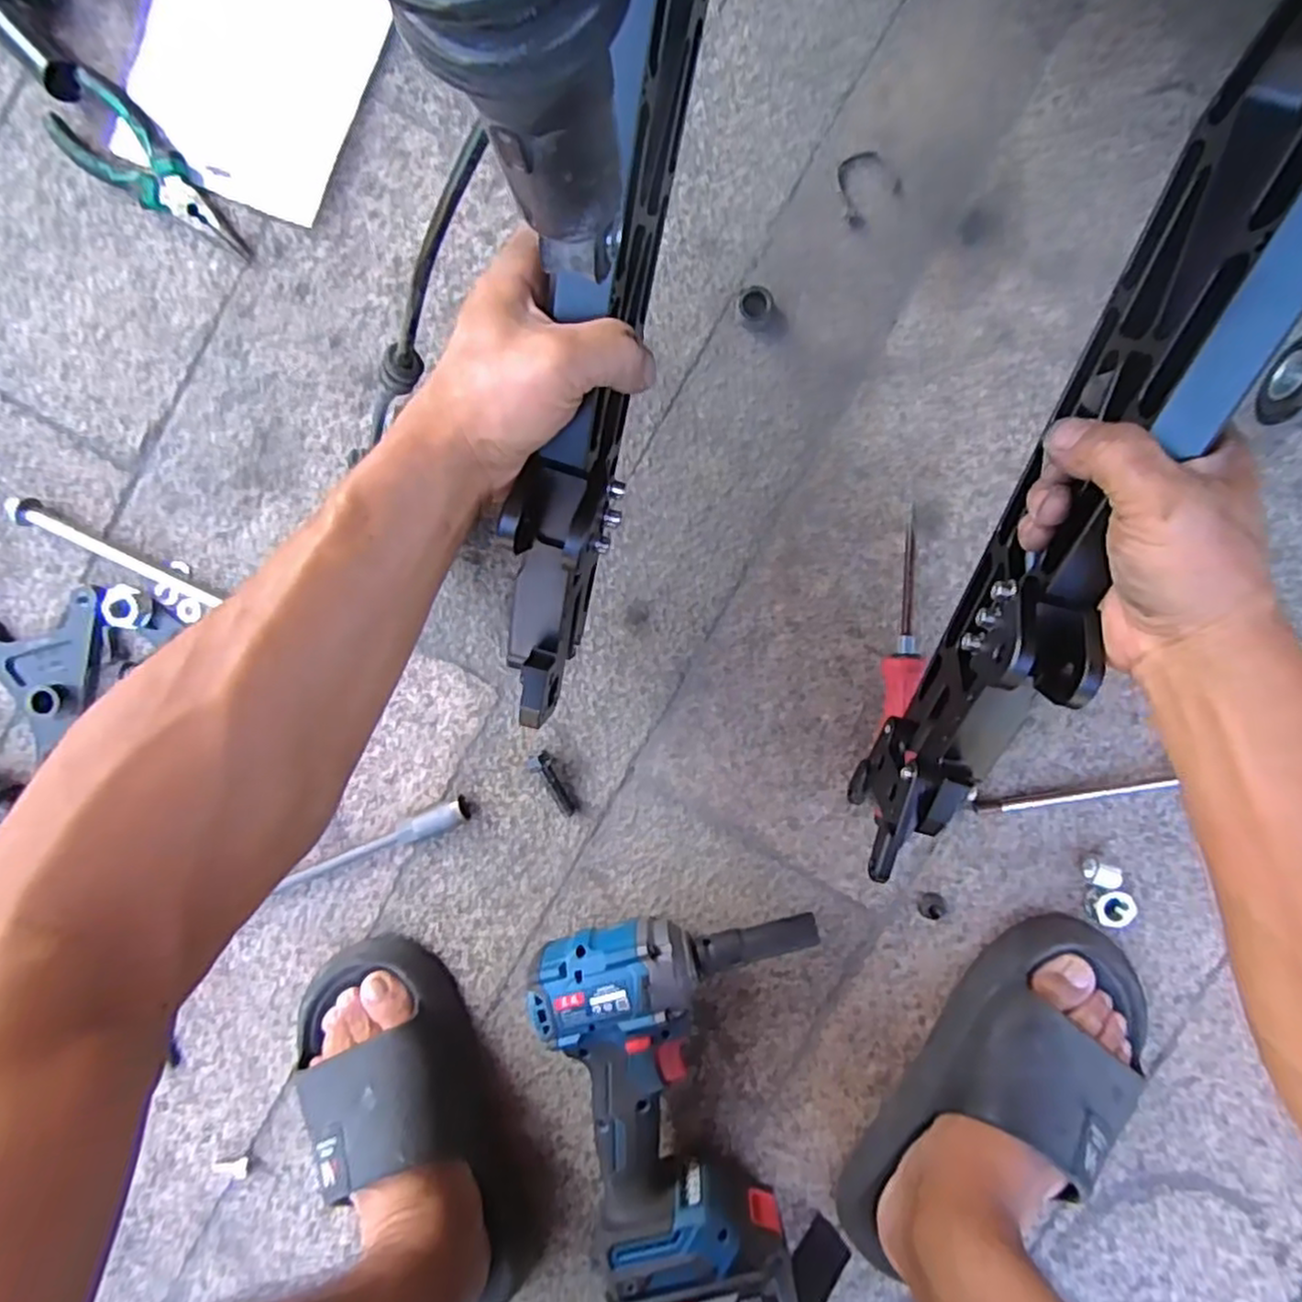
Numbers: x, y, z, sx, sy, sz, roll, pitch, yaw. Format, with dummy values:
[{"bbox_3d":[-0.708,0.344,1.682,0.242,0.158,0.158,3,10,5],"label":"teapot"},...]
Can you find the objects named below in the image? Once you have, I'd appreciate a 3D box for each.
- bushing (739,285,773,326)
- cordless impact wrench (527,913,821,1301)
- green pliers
[{"bbox_3d":[0.069,-0.228,0.470,0.022,0.012,0.024,0,93,3],"label":"bushing"},{"bbox_3d":[0.020,0.296,0.462,0.183,0.075,0.242,-4,92,4],"label":"cordless impact wrench"},{"bbox_3d":[-0.339,-0.320,0.487,0.152,0.016,0.053,45,94,1],"label":"green pliers"}]

